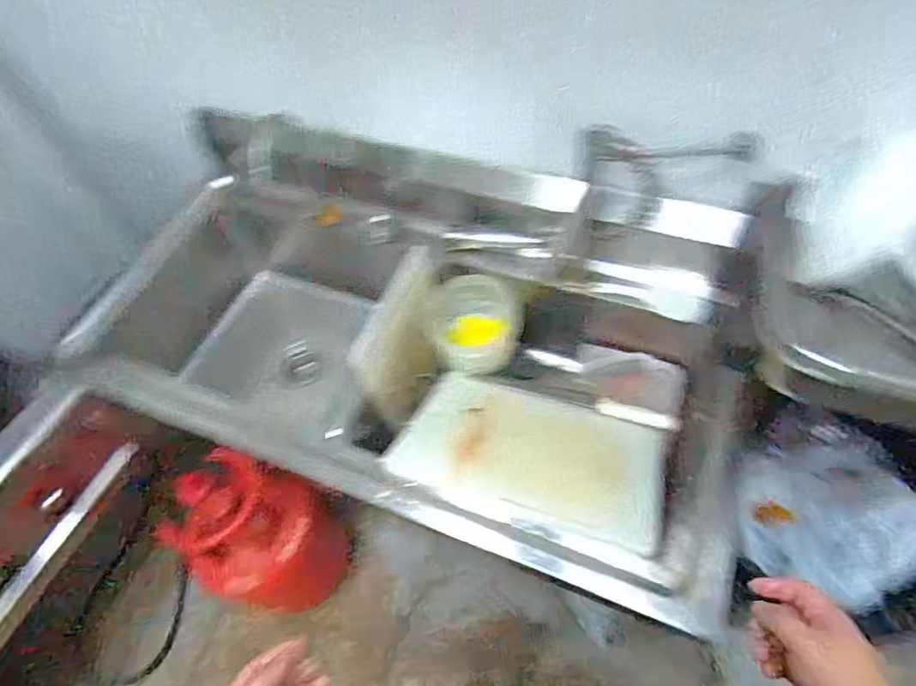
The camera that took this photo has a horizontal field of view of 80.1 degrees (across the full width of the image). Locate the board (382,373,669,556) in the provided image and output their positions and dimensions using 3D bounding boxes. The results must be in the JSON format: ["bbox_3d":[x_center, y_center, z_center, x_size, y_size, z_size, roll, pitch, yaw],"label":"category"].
[{"bbox_3d":[0.123,0.171,0.880,0.406,0.031,0.229,15,49,13],"label":"board"}]

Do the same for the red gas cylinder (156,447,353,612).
[{"bbox_3d":[-0.441,0.435,1.270,0.280,0.434,0.288,-2,57,4],"label":"red gas cylinder"}]

